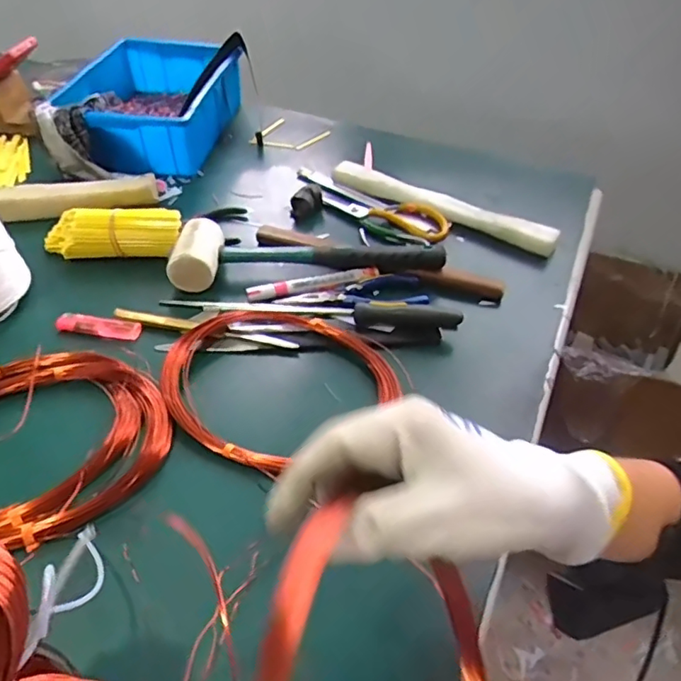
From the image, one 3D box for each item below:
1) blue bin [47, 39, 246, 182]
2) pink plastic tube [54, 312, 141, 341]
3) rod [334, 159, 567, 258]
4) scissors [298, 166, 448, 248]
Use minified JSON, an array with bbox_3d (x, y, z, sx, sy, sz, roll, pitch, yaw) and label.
[{"bbox_3d":[-0.276,-0.345,0.822,0.220,0.086,0.308,4,44,1],"label":"blue bin"},{"bbox_3d":[-0.233,-0.014,0.540,0.079,0.012,0.021,7,44,5],"label":"pink plastic tube"},{"bbox_3d":[0.122,-0.174,0.705,0.300,0.024,0.032,23,48,20],"label":"rod"},{"bbox_3d":[0.031,-0.175,0.703,0.242,0.019,0.076,34,53,28],"label":"scissors"}]

